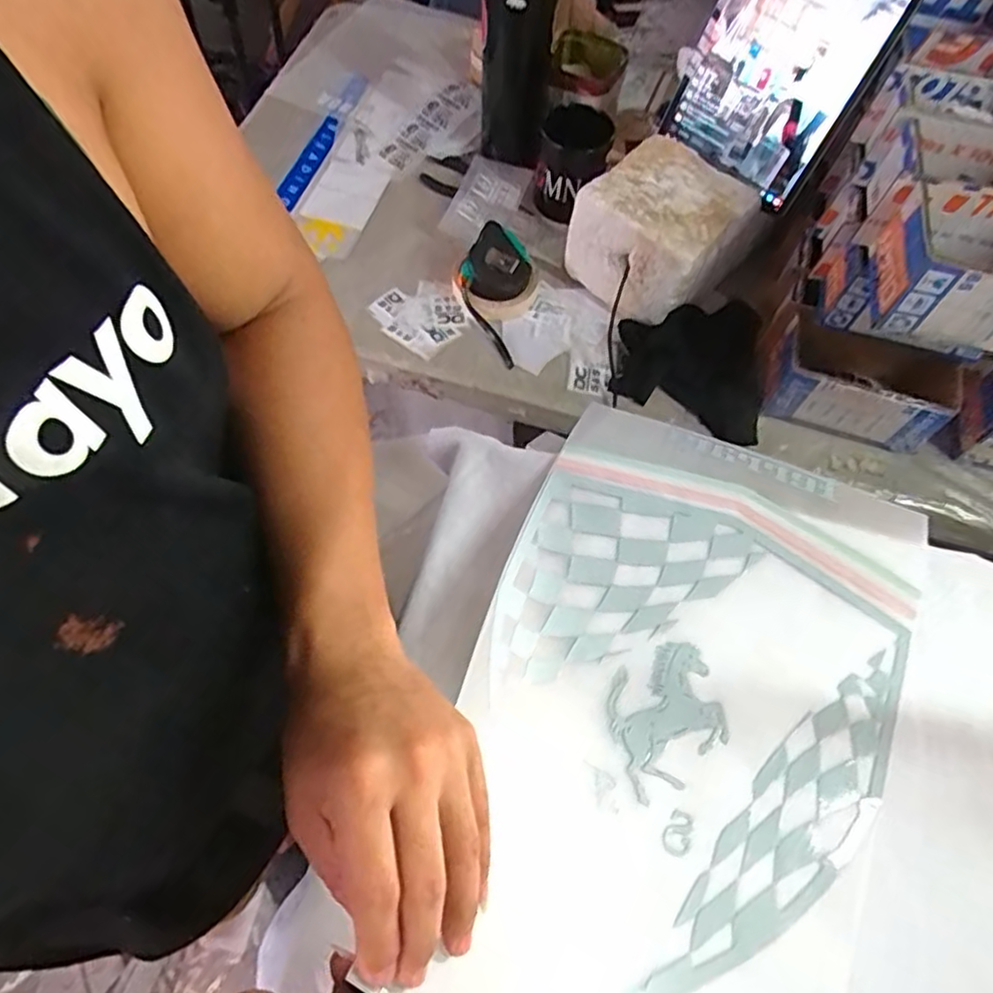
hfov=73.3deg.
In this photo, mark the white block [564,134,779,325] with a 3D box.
[{"bbox_3d":[0.177,-0.282,0.713,0.149,0.110,0.157,40,68,15],"label":"white block"}]

